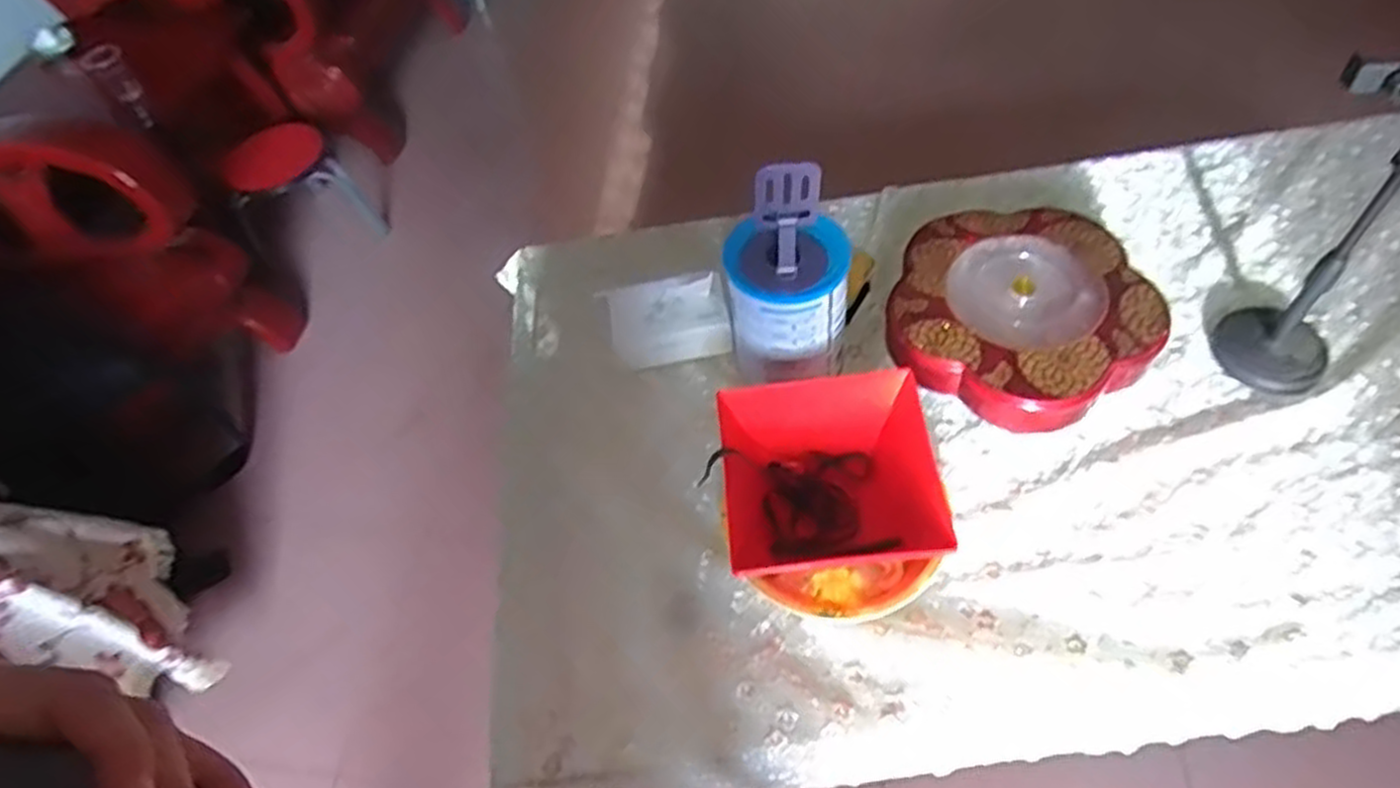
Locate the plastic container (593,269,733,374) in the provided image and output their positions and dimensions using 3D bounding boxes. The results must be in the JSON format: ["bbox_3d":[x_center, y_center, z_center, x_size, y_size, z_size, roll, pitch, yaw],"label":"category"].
[{"bbox_3d":[-0.036,-0.082,0.940,0.137,0.108,0.055,-13,55,0],"label":"plastic container"}]

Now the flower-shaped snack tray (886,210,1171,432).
[{"bbox_3d":[0.358,-0.084,0.893,0.267,0.098,0.254,18,60,20],"label":"flower-shaped snack tray"}]

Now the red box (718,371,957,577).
[{"bbox_3d":[0.130,0.087,0.804,0.217,0.098,0.181,-13,55,0],"label":"red box"}]

